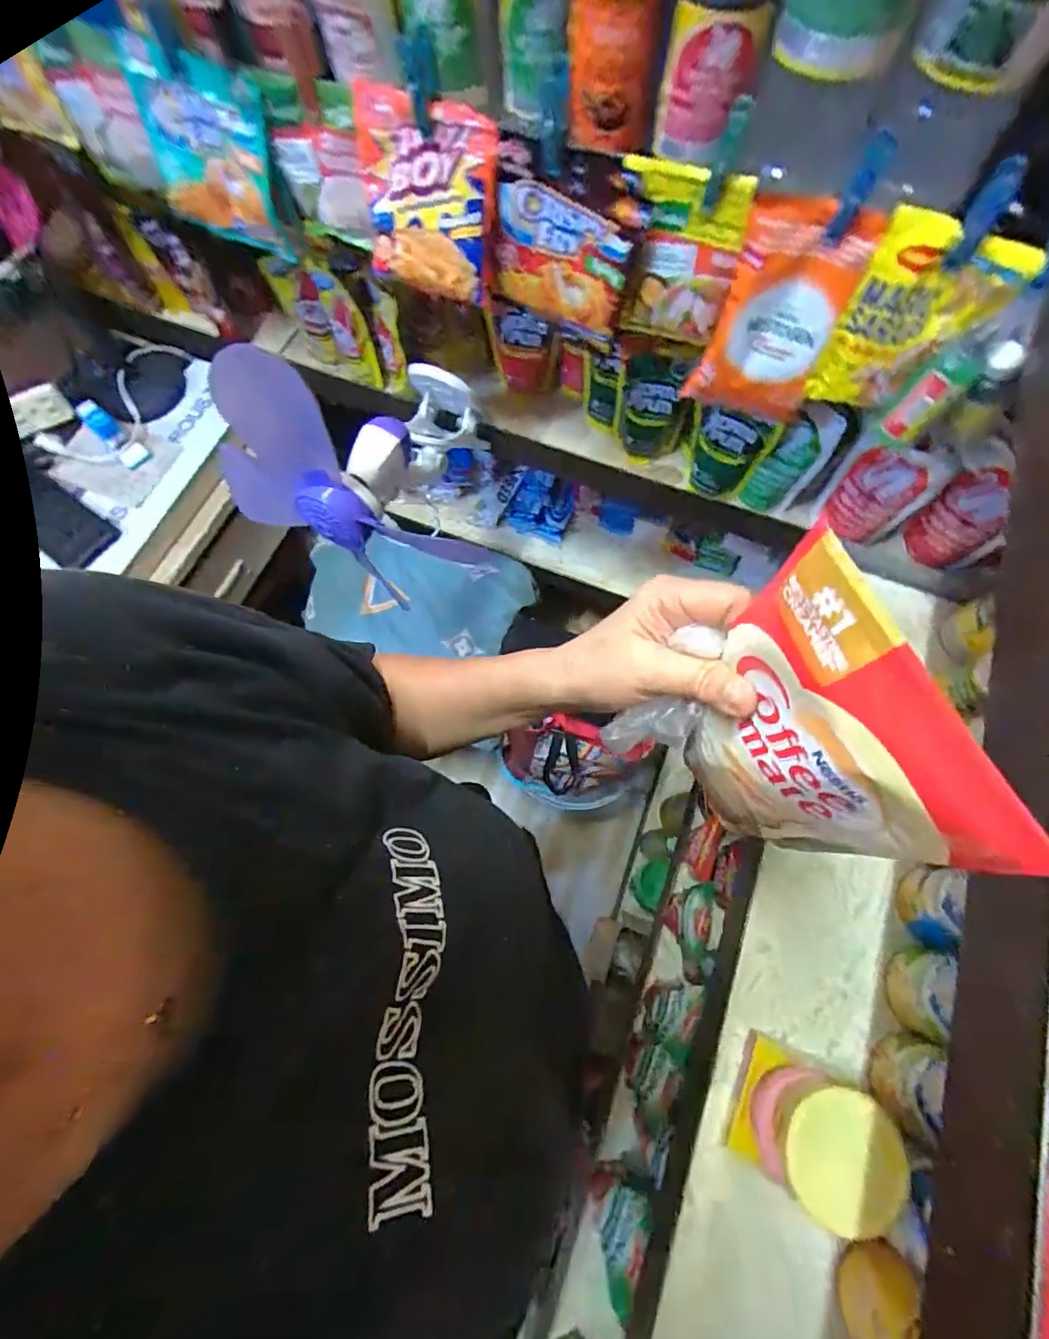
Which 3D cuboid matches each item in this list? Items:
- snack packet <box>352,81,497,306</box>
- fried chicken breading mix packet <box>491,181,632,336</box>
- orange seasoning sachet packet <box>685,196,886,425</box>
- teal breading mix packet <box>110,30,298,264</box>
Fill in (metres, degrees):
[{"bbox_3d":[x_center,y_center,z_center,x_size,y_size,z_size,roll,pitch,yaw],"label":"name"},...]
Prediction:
[{"bbox_3d":[-0.083,-0.388,0.457,0.117,0.118,0.050,27,72,9],"label":"snack packet"},{"bbox_3d":[0.025,-0.342,0.463,0.123,0.089,0.018,30,73,11],"label":"fried chicken breading mix packet"},{"bbox_3d":[0.197,-0.270,0.434,0.089,0.160,0.027,17,71,6],"label":"orange seasoning sachet packet"},{"bbox_3d":[-0.289,-0.474,0.504,0.143,0.133,0.029,25,72,9],"label":"teal breading mix packet"}]

